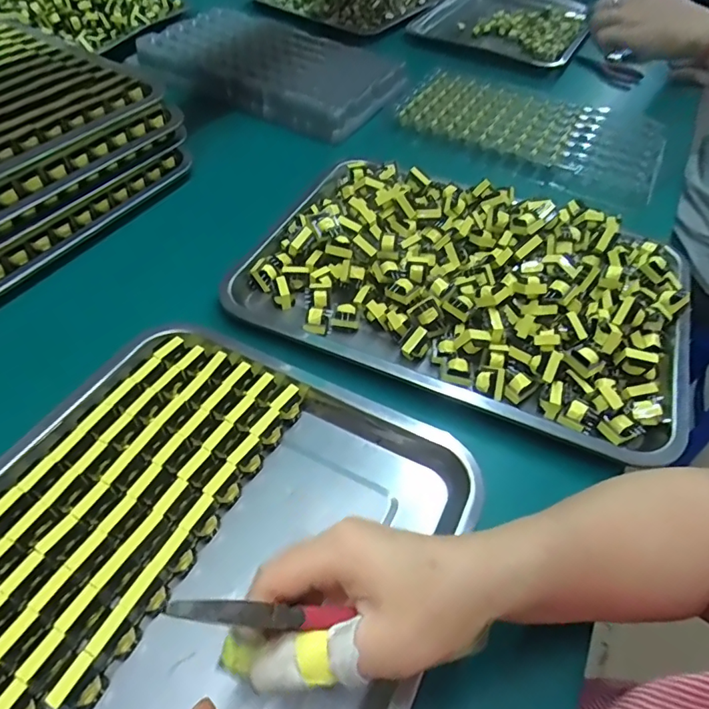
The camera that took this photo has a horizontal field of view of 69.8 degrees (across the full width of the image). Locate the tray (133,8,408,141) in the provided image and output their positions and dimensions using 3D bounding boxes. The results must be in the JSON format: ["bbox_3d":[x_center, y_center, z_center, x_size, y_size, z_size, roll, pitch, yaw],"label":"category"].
[{"bbox_3d":[-0.119,-0.424,0.730,0.371,0.024,0.223,31,54,18],"label":"tray"}]

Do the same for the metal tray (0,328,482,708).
[{"bbox_3d":[-0.123,0.155,0.288,0.299,0.043,0.384,24,52,13],"label":"metal tray"}]

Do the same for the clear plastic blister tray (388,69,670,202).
[{"bbox_3d":[0.243,-0.319,0.697,0.341,0.018,0.206,24,52,13],"label":"clear plastic blister tray"}]

